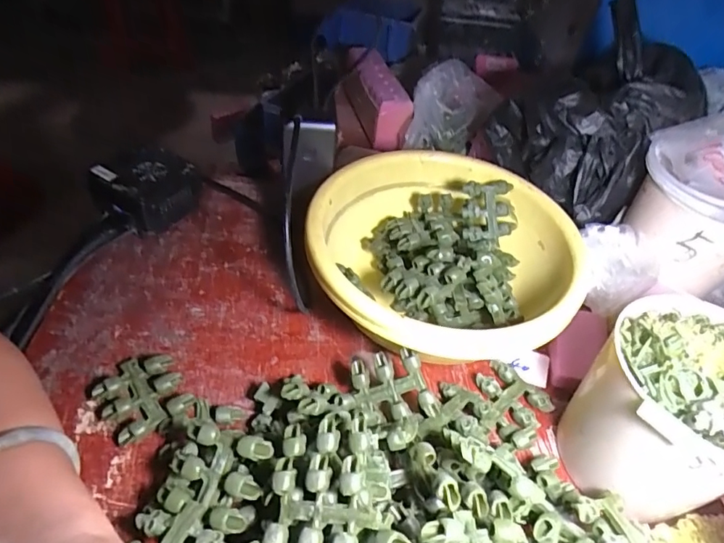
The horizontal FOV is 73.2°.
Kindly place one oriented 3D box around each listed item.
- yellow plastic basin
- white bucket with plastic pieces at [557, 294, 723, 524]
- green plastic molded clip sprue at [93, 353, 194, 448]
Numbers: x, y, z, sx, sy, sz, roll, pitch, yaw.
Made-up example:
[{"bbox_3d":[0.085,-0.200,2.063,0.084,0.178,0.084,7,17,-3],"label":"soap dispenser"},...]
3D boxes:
[{"bbox_3d":[0.067,-0.013,0.420,0.213,0.068,0.214,9,45,1],"label":"yellow plastic basin"},{"bbox_3d":[0.200,0.097,0.319,0.107,0.118,0.111,4,45,-4],"label":"white bucket with plastic pieces"},{"bbox_3d":[-0.160,0.089,0.355,0.056,0.016,0.062,-25,53,-28],"label":"green plastic molded clip sprue"}]

